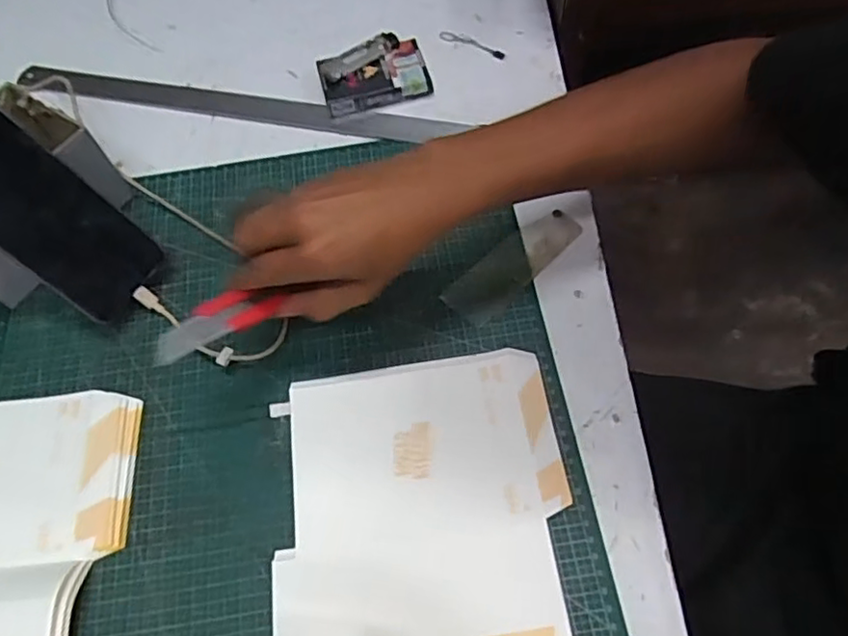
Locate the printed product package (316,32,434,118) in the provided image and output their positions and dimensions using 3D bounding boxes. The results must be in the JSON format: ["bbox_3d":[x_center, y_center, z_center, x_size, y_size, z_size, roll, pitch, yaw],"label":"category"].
[{"bbox_3d":[-0.046,-0.222,0.573,0.094,0.026,0.069,-17,62,-5],"label":"printed product package"}]

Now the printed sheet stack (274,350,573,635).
[{"bbox_3d":[0.005,0.196,0.366,0.179,0.011,0.365,-4,62,1],"label":"printed sheet stack"}]

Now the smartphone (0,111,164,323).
[{"bbox_3d":[-0.276,-0.076,0.454,0.165,0.014,0.078,42,77,-20],"label":"smartphone"}]

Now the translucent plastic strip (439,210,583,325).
[{"bbox_3d":[0.070,-0.043,0.485,0.121,0.005,0.039,-41,67,-17],"label":"translucent plastic strip"}]

